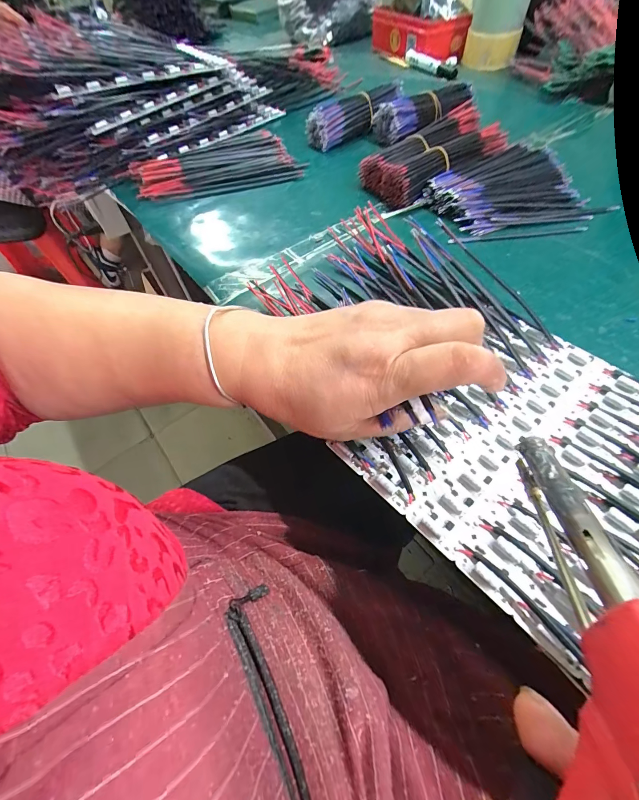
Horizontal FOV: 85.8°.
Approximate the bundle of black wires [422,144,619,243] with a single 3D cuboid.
[{"bbox_3d":[0.213,-0.228,0.379,0.170,0.033,0.120,-11,56,-5],"label":"bundle of black wires"}]

